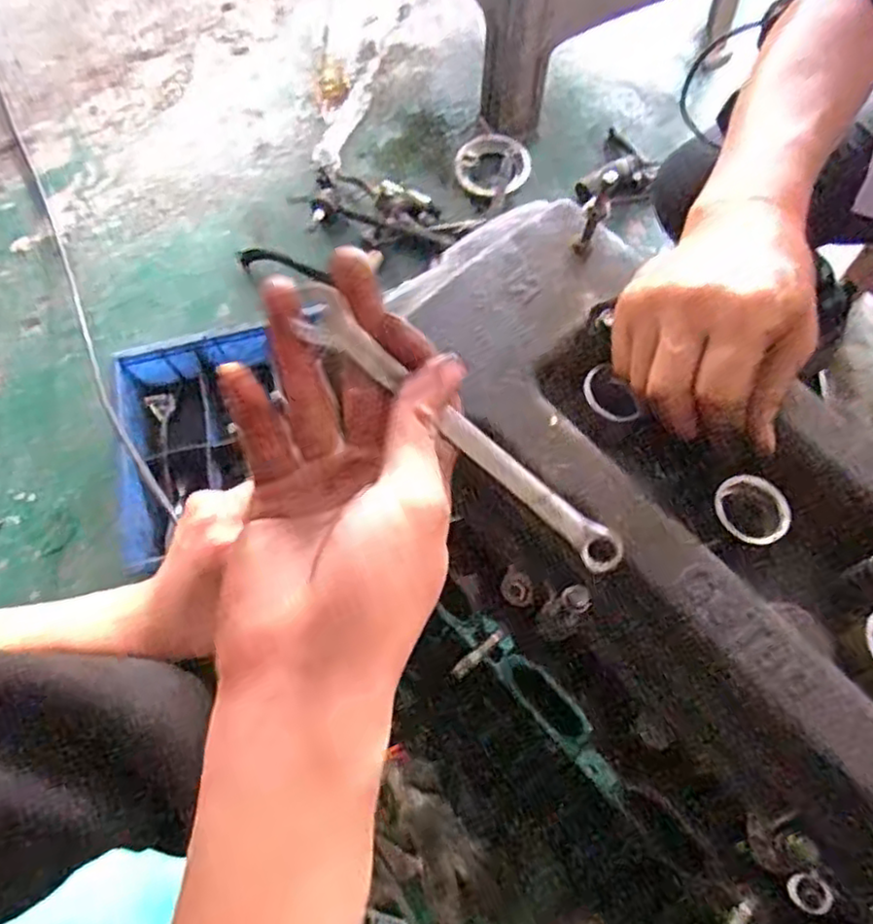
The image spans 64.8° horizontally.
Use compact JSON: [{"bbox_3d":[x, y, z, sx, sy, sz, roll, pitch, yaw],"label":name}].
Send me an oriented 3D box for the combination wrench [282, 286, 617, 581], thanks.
[{"bbox_3d":[0.011,-0.009,0.258,0.156,0.011,0.015,40,75,-14],"label":"combination wrench"}]

